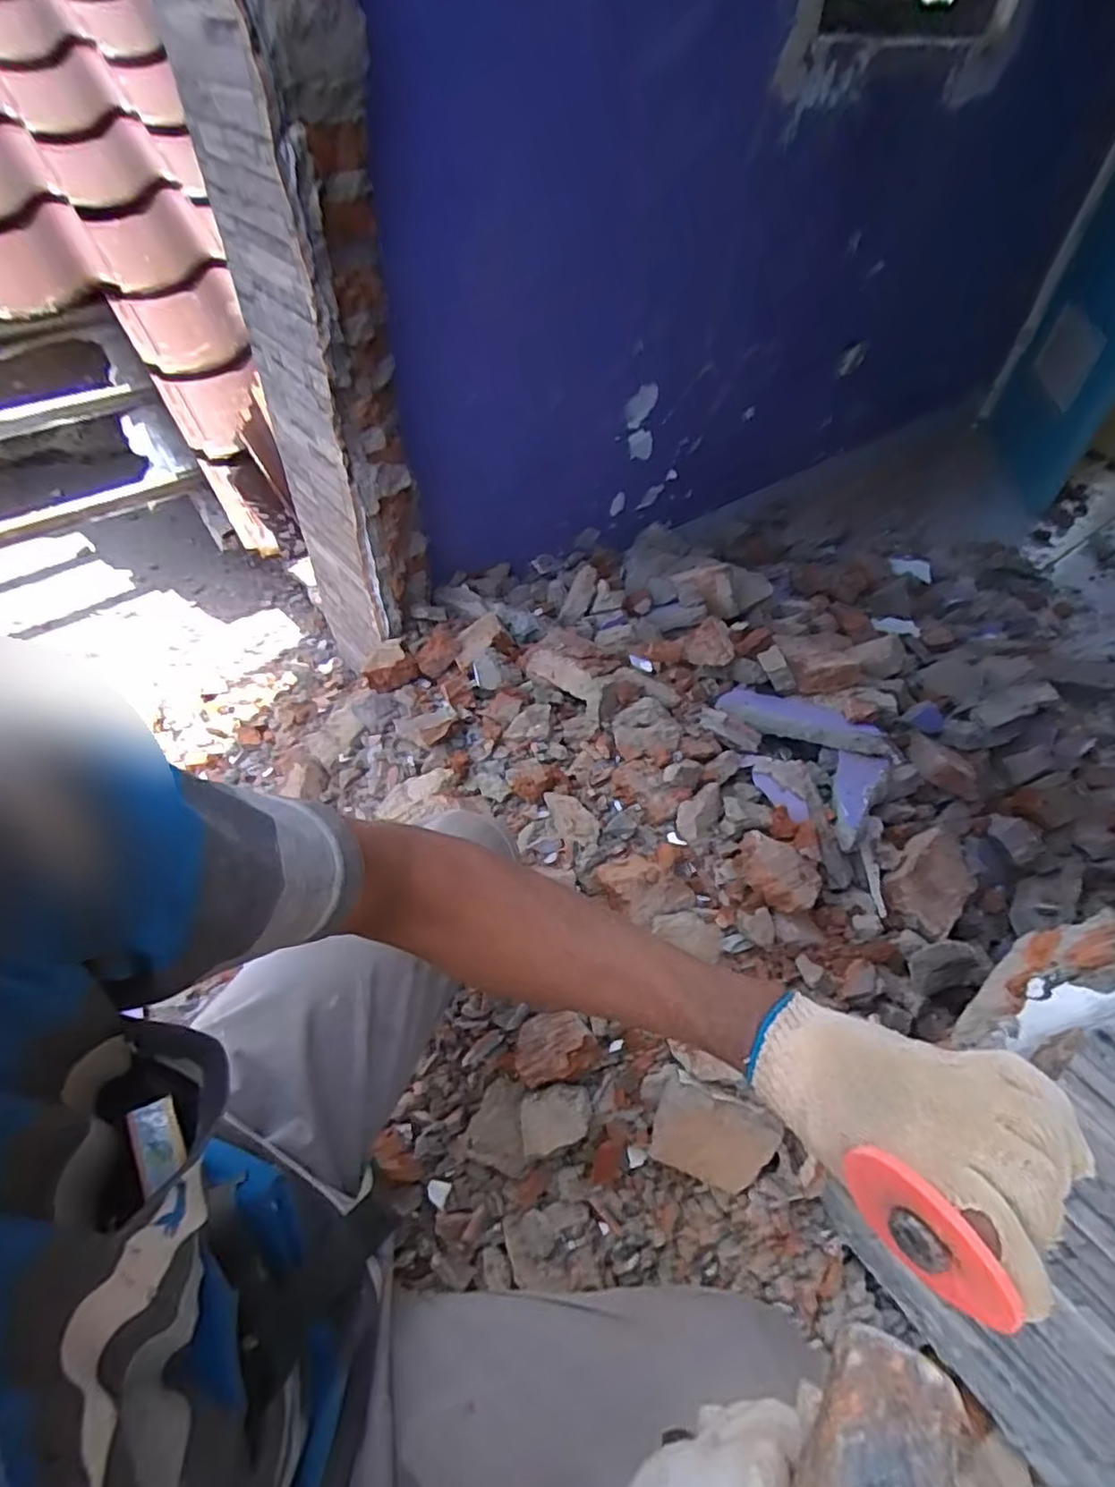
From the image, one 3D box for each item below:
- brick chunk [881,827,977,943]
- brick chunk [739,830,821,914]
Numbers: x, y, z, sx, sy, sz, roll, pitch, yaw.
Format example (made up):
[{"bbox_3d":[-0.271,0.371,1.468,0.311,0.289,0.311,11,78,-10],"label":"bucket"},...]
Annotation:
[{"bbox_3d":[0.487,0.175,0.861,0.134,0.038,0.090,-34,59,-28],"label":"brick chunk"},{"bbox_3d":[0.264,0.151,0.794,0.099,0.042,0.075,19,51,13],"label":"brick chunk"}]

